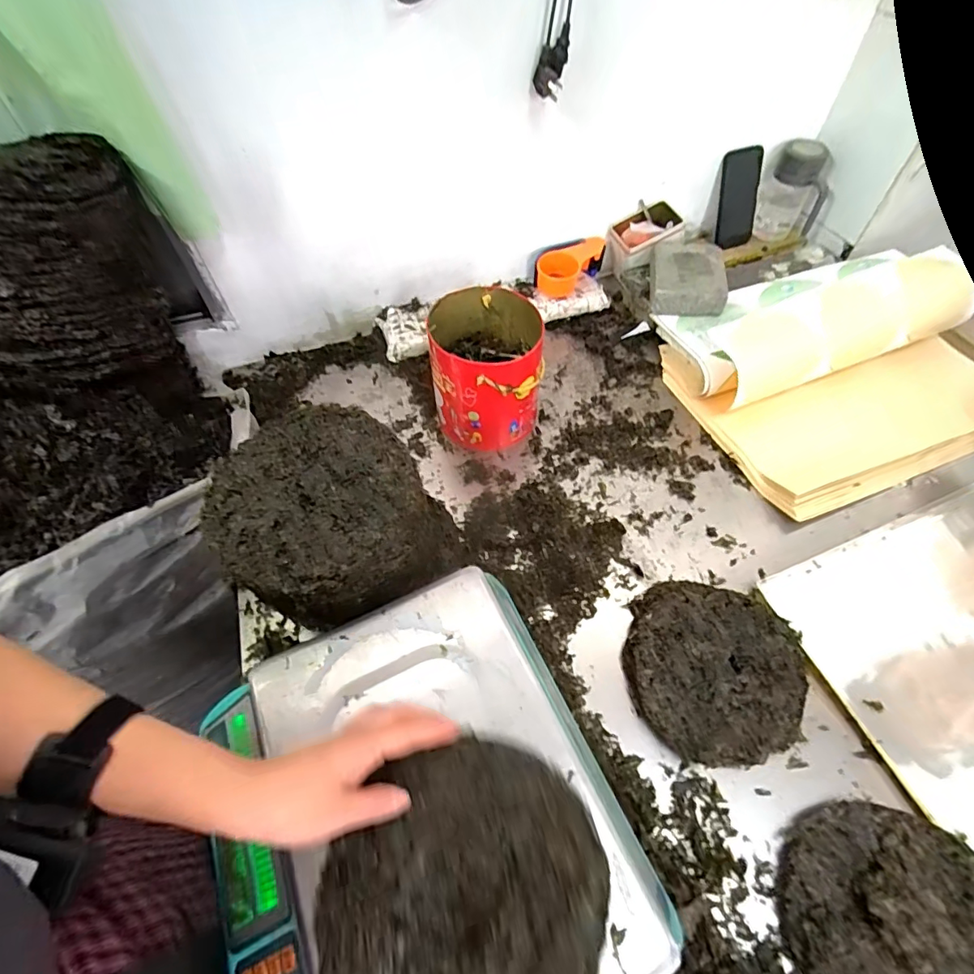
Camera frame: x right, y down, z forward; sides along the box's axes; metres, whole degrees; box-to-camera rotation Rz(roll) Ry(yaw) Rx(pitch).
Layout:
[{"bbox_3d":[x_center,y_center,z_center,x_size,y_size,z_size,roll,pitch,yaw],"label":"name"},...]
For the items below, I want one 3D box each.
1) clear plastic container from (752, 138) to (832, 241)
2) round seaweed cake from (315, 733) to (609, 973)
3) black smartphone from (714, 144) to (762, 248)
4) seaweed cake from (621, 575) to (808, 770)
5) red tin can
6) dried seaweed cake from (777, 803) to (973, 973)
[{"bbox_3d":[0.590,-0.572,0.965,0.100,0.157,0.083,-3,56,0],"label":"clear plastic container"},{"bbox_3d":[-0.017,0.277,0.336,0.184,0.039,0.190,-2,56,3],"label":"round seaweed cake"},{"bbox_3d":[0.497,-0.566,0.975,0.075,0.178,0.011,-14,43,4],"label":"black smartphone"},{"bbox_3d":[0.265,0.212,0.576,0.192,0.023,0.199,11,58,11],"label":"seaweed cake"},{"bbox_3d":[-0.001,-0.174,0.764,0.156,0.184,0.172,-5,56,1],"label":"red tin can"},{"bbox_3d":[0.375,0.403,0.442,0.194,0.036,0.190,12,58,12],"label":"dried seaweed cake"}]

